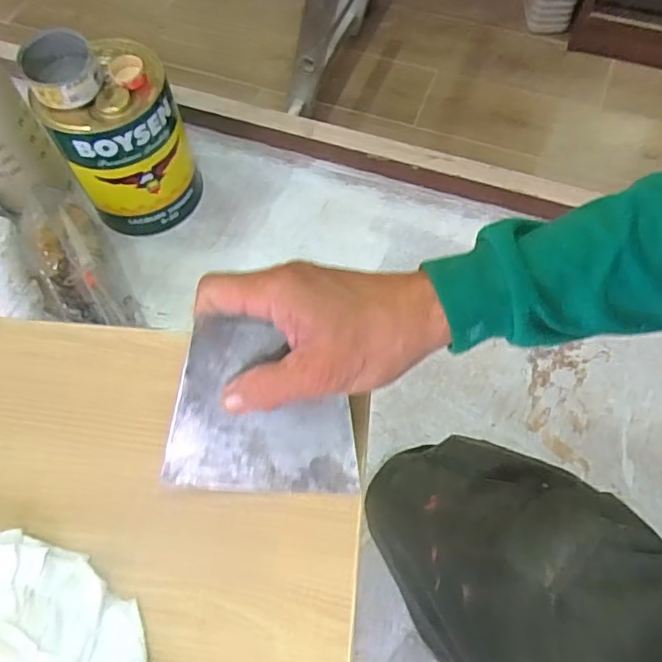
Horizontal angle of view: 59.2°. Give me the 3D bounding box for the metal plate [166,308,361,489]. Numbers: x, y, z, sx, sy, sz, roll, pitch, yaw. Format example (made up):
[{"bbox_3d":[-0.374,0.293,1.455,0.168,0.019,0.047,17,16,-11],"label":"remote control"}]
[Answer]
[{"bbox_3d":[-0.035,0.042,0.318,0.102,0.006,0.095,-1,100,-4],"label":"metal plate"}]

